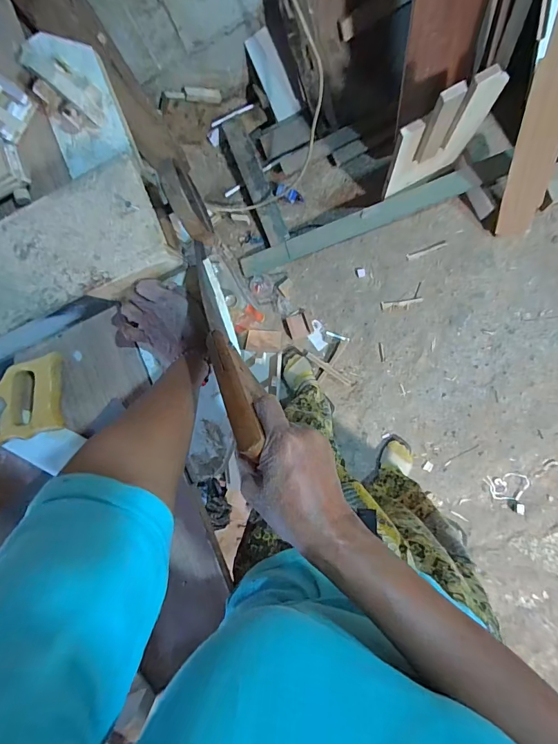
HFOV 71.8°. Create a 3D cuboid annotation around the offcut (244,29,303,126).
[{"bbox_3d":[-0.015,-0.811,1.066,0.075,0.205,0.015,-14,51,25],"label":"offcut"}]

